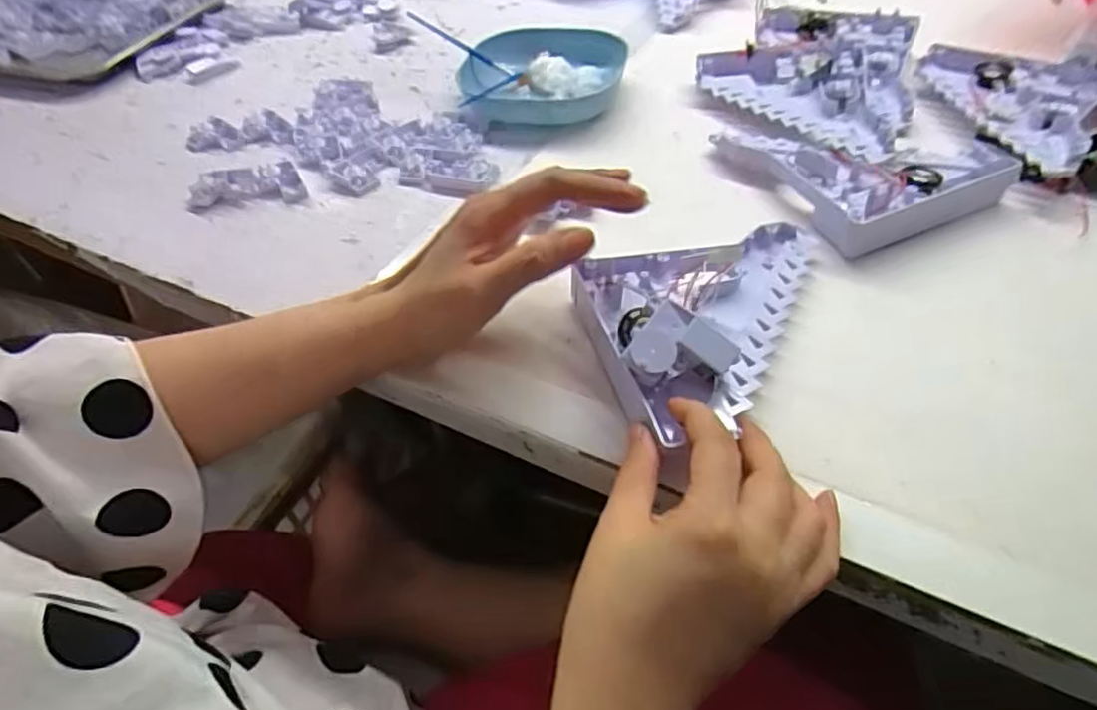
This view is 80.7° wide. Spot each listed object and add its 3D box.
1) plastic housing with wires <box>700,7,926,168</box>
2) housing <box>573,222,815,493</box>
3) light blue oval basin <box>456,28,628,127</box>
[{"bbox_3d":[0.215,-0.238,0.537,0.163,0.030,0.208,19,52,21],"label":"plastic housing with wires"},{"bbox_3d":[0.100,-0.021,0.345,0.150,0.044,0.132,-15,49,-9],"label":"housing"},{"bbox_3d":[-0.005,-0.244,0.570,0.137,0.034,0.135,4,48,9],"label":"light blue oval basin"}]

